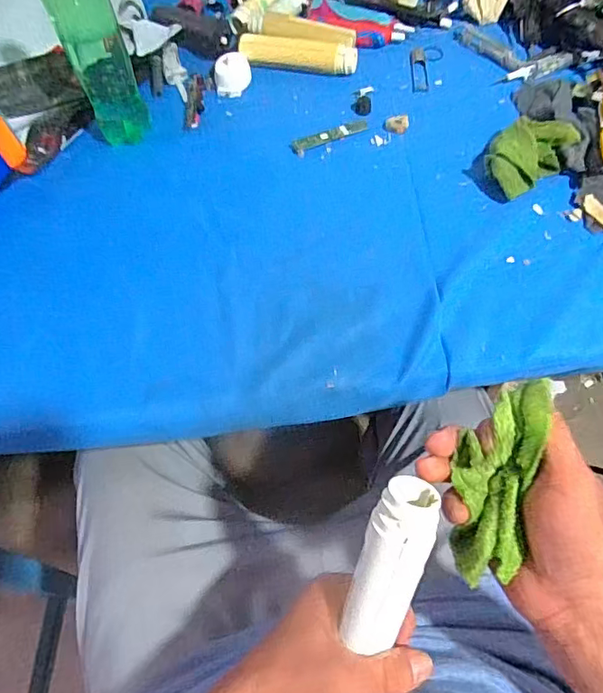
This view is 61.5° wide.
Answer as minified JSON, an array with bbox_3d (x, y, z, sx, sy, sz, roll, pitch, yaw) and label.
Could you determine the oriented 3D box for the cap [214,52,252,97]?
[{"bbox_3d":[-0.088,-0.347,0.647,0.046,0.025,0.054,-9,58,-2],"label":"cap"}]

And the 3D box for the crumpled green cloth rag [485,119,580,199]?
[{"bbox_3d":[0.235,-0.201,0.531,0.067,0.029,0.105,36,67,22],"label":"crumpled green cloth rag"}]

